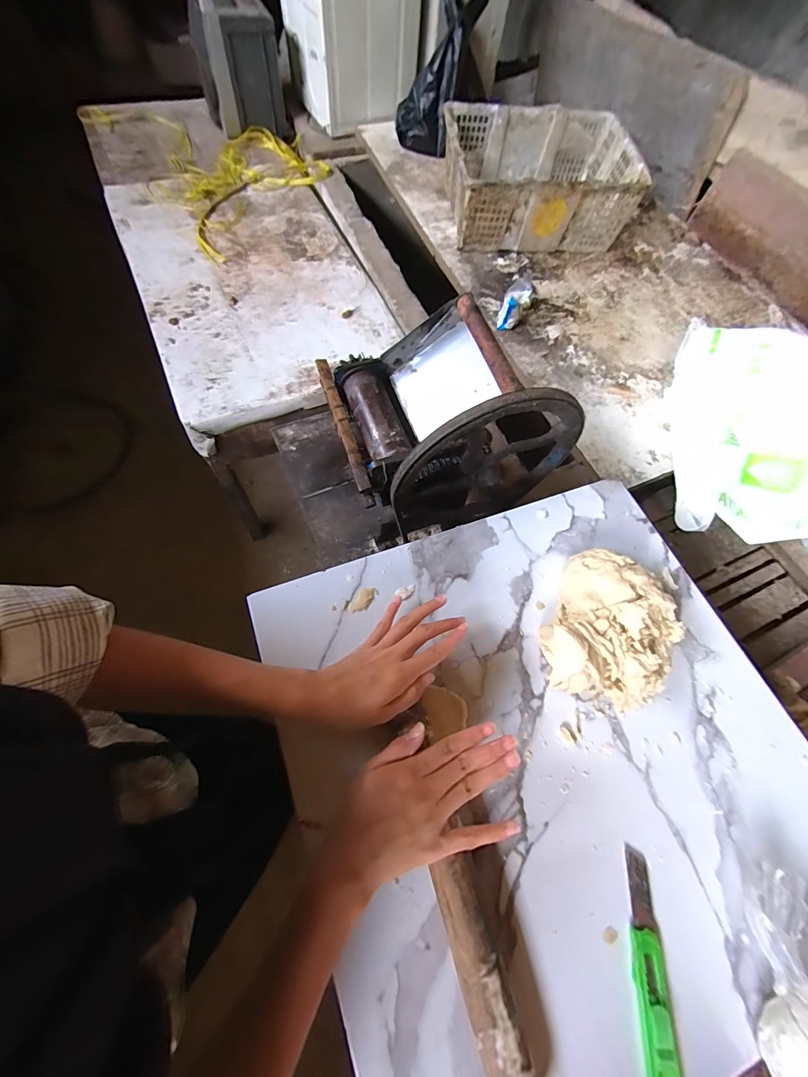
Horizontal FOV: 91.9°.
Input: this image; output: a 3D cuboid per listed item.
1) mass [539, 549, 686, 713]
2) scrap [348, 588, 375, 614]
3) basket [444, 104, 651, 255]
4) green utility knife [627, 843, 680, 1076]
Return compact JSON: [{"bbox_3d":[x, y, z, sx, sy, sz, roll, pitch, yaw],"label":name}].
[{"bbox_3d":[0.219,0.094,0.410,0.127,0.057,0.158,24,65,8],"label":"mass"},{"bbox_3d":[-0.045,0.069,0.434,0.018,0.004,0.035,34,67,13],"label":"scrap"},{"bbox_3d":[0.350,-0.960,1.067,0.477,0.180,0.341,-6,68,-6],"label":"basket"},{"bbox_3d":[0.190,0.365,0.303,0.034,0.014,0.194,5,64,0],"label":"green utility knife"}]

